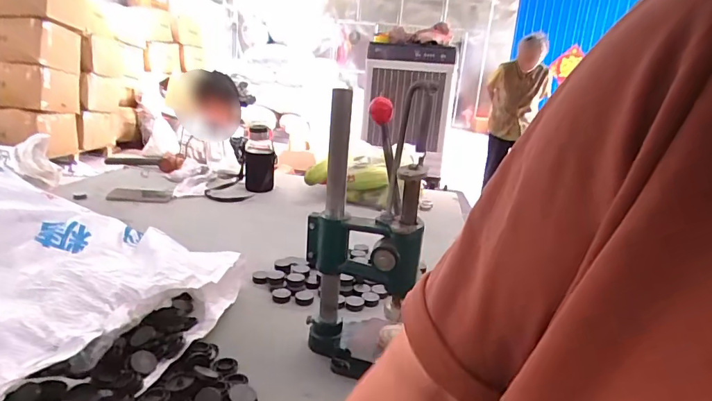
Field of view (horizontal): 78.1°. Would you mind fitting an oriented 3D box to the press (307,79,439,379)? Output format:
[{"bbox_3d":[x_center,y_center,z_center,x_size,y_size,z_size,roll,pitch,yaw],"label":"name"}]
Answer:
[{"bbox_3d":[0.029,0.038,0.621,0.161,0.400,0.130,17,19,34],"label":"press"}]

